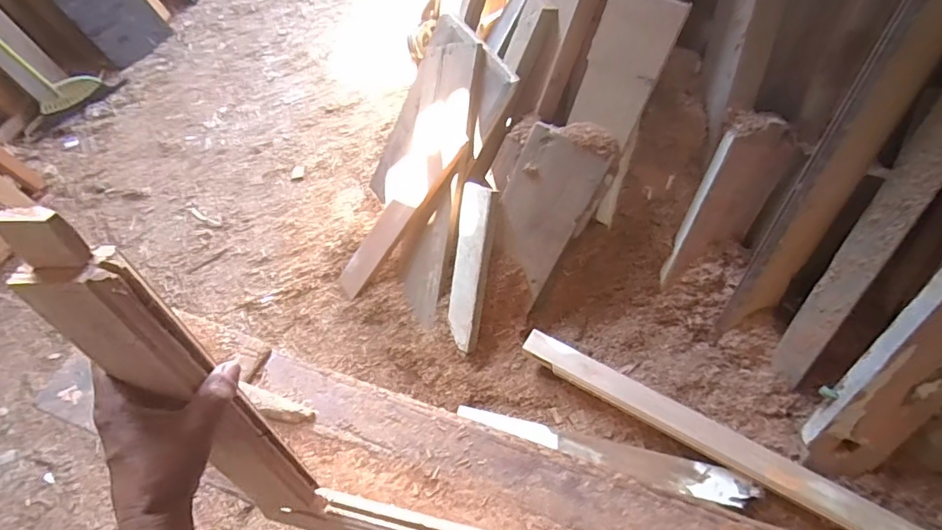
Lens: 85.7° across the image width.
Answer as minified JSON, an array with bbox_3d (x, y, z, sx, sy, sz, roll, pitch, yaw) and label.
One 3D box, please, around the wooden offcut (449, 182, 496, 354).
[{"bbox_3d":[-0.006,0.006,1.327,0.111,0.424,0.034,18,17,36],"label":"wooden offcut"}]

